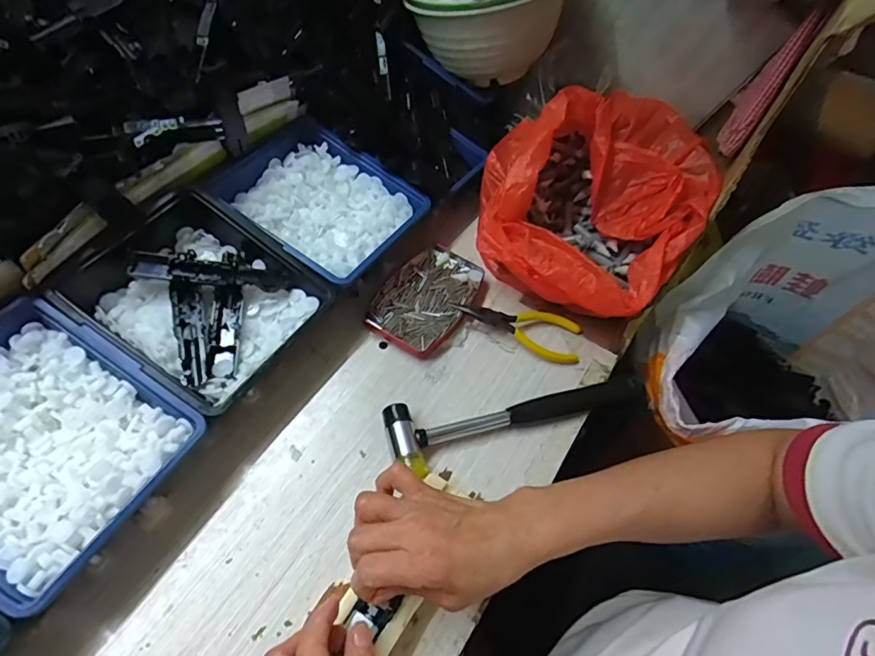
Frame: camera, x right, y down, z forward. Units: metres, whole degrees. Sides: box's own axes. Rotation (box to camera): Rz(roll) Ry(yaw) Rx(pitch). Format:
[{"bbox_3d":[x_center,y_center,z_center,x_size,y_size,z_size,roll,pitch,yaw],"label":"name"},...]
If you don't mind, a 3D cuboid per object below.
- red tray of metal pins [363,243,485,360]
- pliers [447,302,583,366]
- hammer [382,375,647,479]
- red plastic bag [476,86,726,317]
[{"bbox_3d":[-0.010,-0.029,0.494,0.083,0.017,0.123,27,57,14],"label":"red tray of metal pins"},{"bbox_3d":[0.076,-0.007,0.481,0.126,0.020,0.047,19,55,9],"label":"pliers"},{"bbox_3d":[0.072,0.078,0.424,0.229,0.021,0.055,-7,55,-10],"label":"hammer"},{"bbox_3d":[0.154,-0.127,0.508,0.202,0.131,0.237,35,59,19],"label":"red plastic bag"}]

